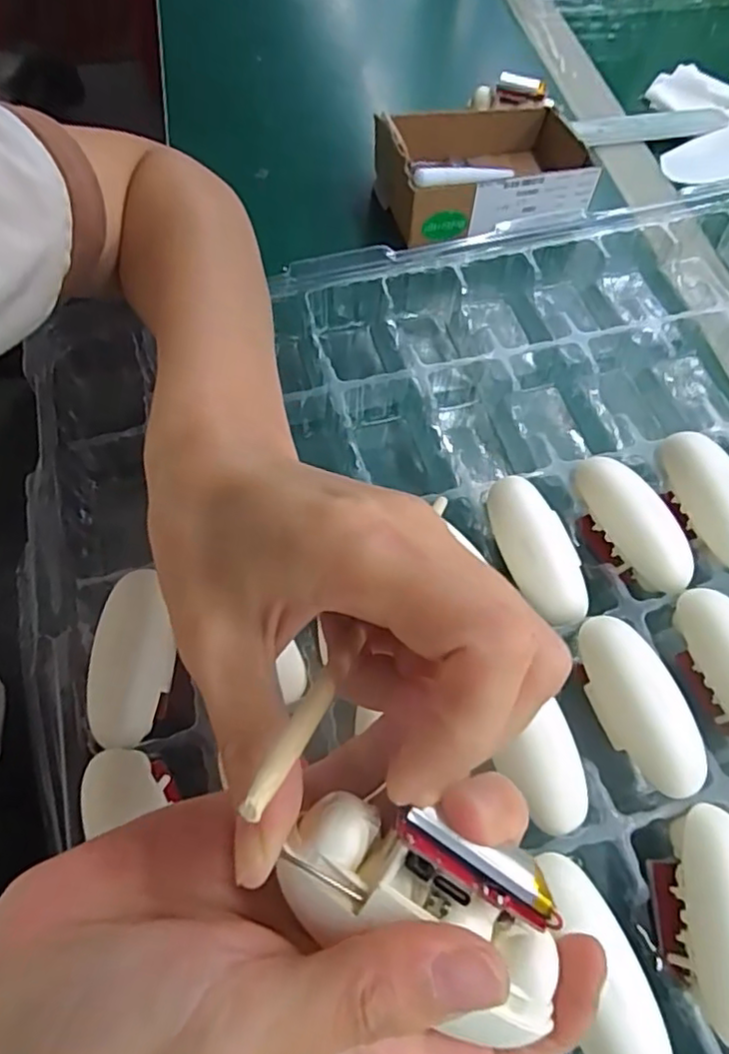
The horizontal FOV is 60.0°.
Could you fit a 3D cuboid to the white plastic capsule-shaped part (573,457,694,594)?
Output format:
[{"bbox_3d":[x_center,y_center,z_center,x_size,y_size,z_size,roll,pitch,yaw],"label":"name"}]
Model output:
[{"bbox_3d":[0.117,-0.002,0.275,0.021,0.024,0.064,-22,65,-13],"label":"white plastic capsule-shaped part"}]

